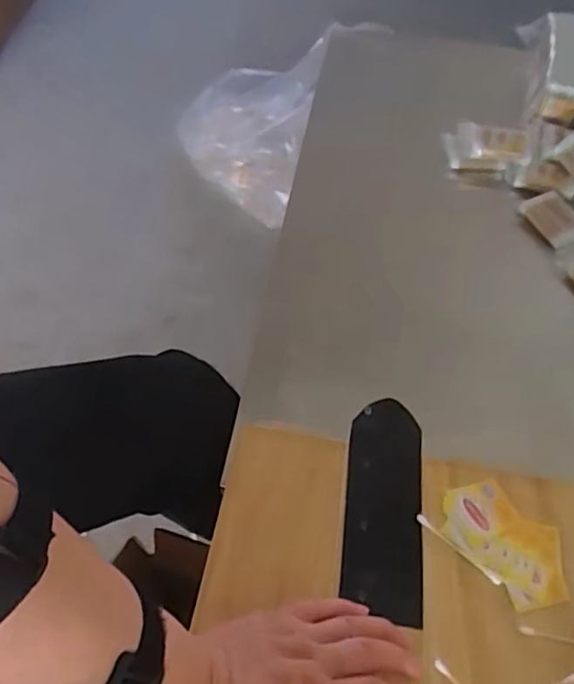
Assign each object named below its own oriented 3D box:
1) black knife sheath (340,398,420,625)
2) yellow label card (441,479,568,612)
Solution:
[{"bbox_3d":[0.077,0.128,0.470,0.059,0.009,0.173,4,55,4],"label":"black knife sheath"},{"bbox_3d":[0.171,0.153,0.452,0.066,0.006,0.102,-32,63,-26],"label":"yellow label card"}]

